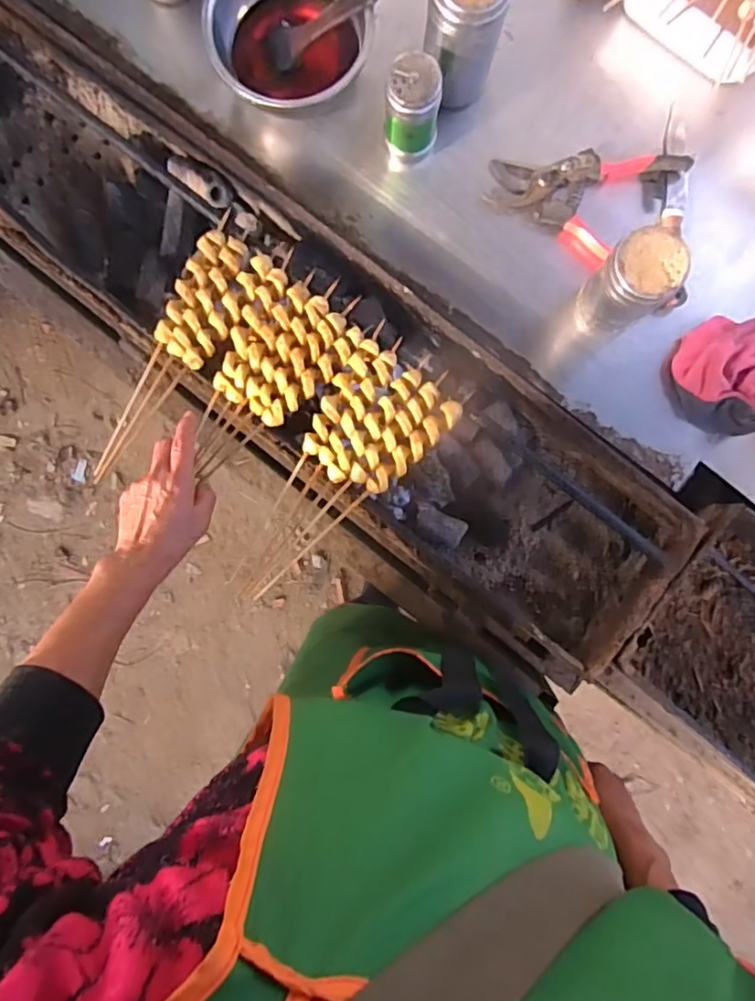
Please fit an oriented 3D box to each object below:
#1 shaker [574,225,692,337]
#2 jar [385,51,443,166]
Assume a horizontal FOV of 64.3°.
[{"bbox_3d":[0.234,-0.204,0.575,0.068,0.132,0.062,0,89,2],"label":"shaker"},{"bbox_3d":[0.035,-0.381,0.591,0.051,0.108,0.051,0,89,2],"label":"jar"}]

